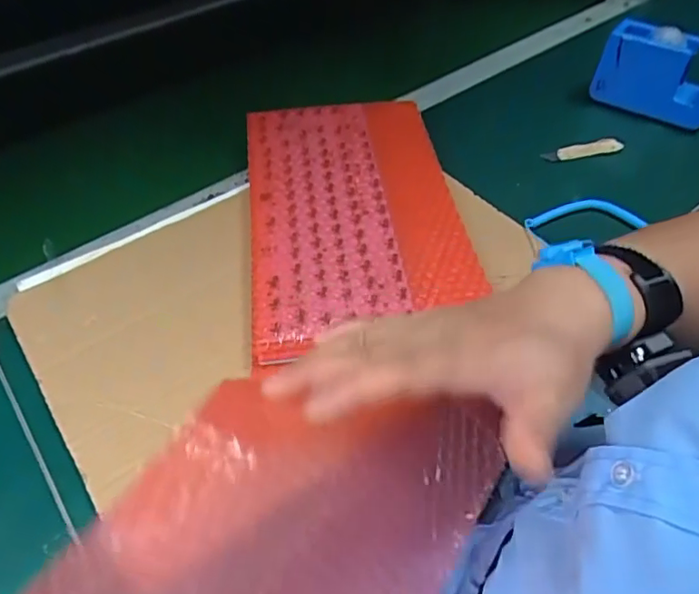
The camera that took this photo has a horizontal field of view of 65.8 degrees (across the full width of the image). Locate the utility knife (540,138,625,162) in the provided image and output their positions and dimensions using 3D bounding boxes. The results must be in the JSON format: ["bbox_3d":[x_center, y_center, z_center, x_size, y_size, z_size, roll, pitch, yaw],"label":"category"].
[{"bbox_3d":[0.255,-0.161,0.592,0.086,0.015,0.015,-10,51,-7],"label":"utility knife"}]

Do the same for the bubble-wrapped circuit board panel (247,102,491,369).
[{"bbox_3d":[0.003,-0.086,0.495,0.186,0.015,0.304,-6,51,-3],"label":"bubble-wrapped circuit board panel"}]

